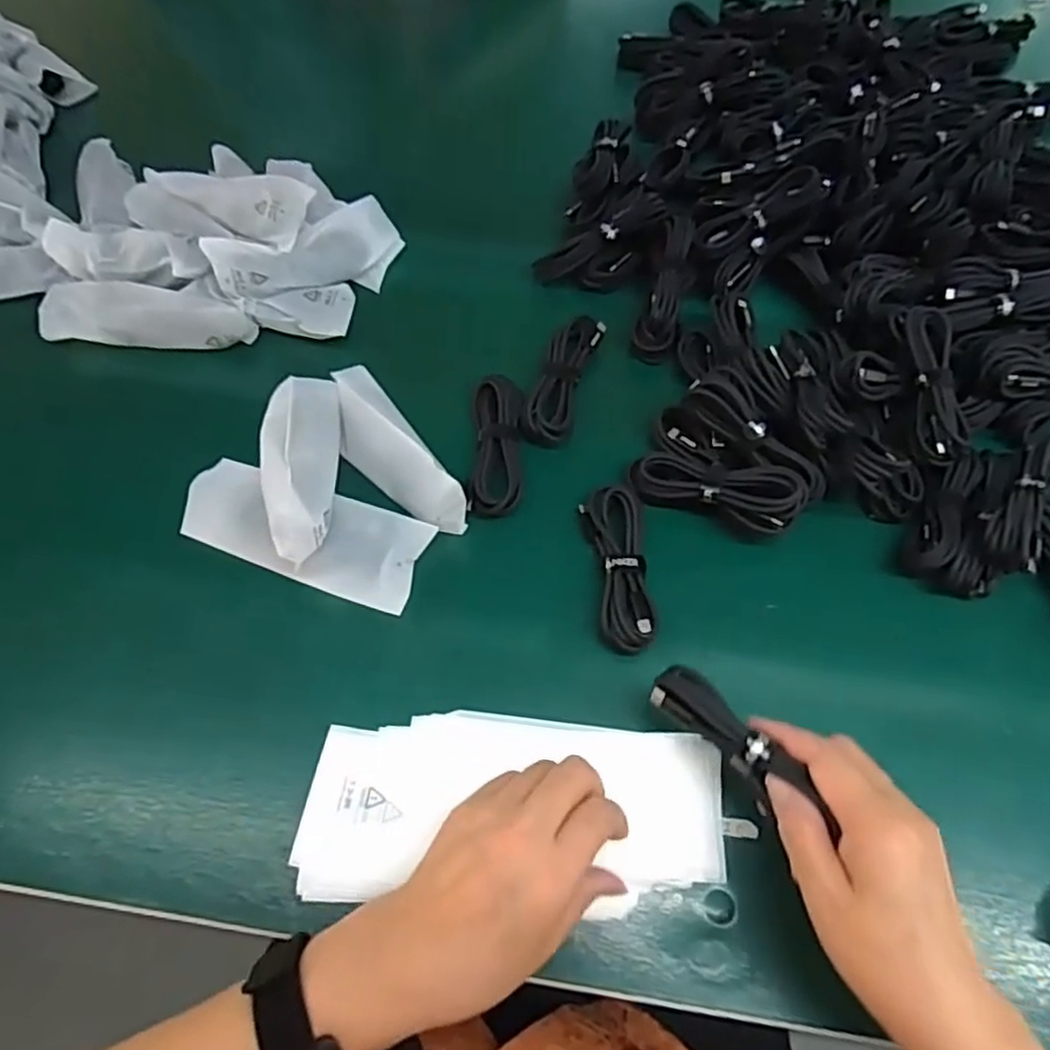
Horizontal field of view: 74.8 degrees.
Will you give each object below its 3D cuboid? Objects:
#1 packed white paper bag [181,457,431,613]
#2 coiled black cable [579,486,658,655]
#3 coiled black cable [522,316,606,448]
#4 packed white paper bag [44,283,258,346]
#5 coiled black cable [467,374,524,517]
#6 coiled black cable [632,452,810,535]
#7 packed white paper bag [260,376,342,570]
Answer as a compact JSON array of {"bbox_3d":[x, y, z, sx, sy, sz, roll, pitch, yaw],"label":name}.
[{"bbox_3d":[-0.143,0.003,0.442,0.155,0.017,0.061,16,64,10],"label":"packed white paper bag"},{"bbox_3d":[0.060,0.027,0.435,0.036,0.019,0.107,-6,62,-1],"label":"coiled black cable"},{"bbox_3d":[0.029,-0.110,0.507,0.033,0.019,0.114,15,64,10],"label":"coiled black cable"},{"bbox_3d":[-0.284,-0.158,0.523,0.148,0.041,0.034,-2,62,1],"label":"packed white paper bag"},{"bbox_3d":[-0.020,-0.057,0.480,0.035,0.017,0.113,1,62,2],"label":"coiled black cable"},{"bbox_3d":[0.125,-0.028,0.447,0.106,0.027,0.044,13,65,27],"label":"coiled black cable"},{"bbox_3d":[-0.149,-0.041,0.454,0.049,0.024,0.148,-9,52,-4],"label":"packed white paper bag"}]

